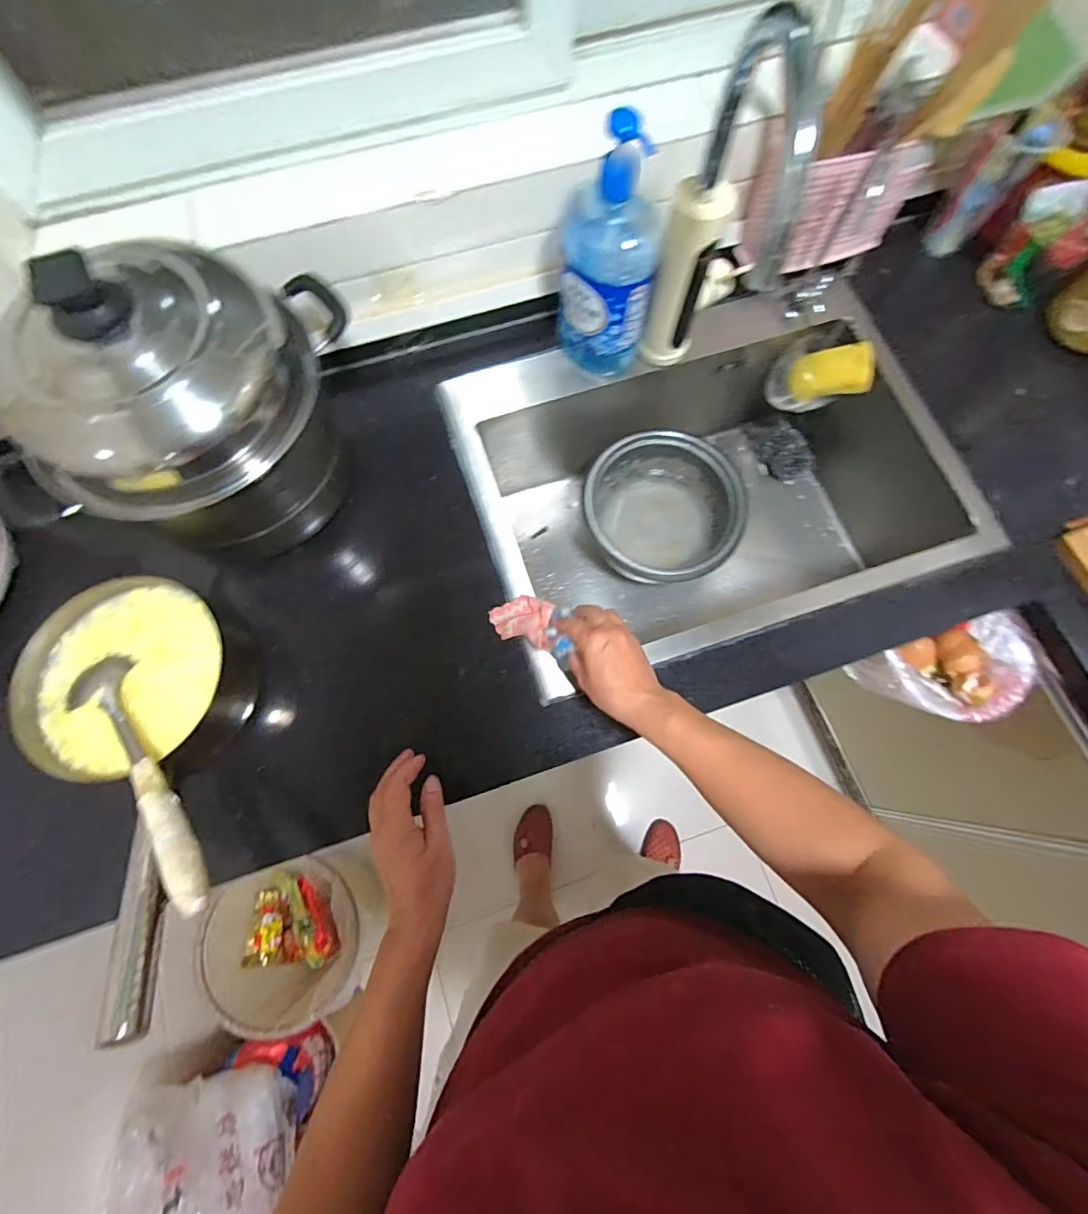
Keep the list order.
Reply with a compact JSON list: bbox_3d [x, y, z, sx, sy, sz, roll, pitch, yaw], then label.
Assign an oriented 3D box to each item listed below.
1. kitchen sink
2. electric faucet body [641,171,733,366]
[{"bbox_3d":[0.217,-0.164,0.774,0.614,0.260,0.464,-18,74,-5],"label":"kitchen sink"},{"bbox_3d":[0.172,-0.376,0.599,0.086,0.190,0.067,19,75,6],"label":"electric faucet body"}]

